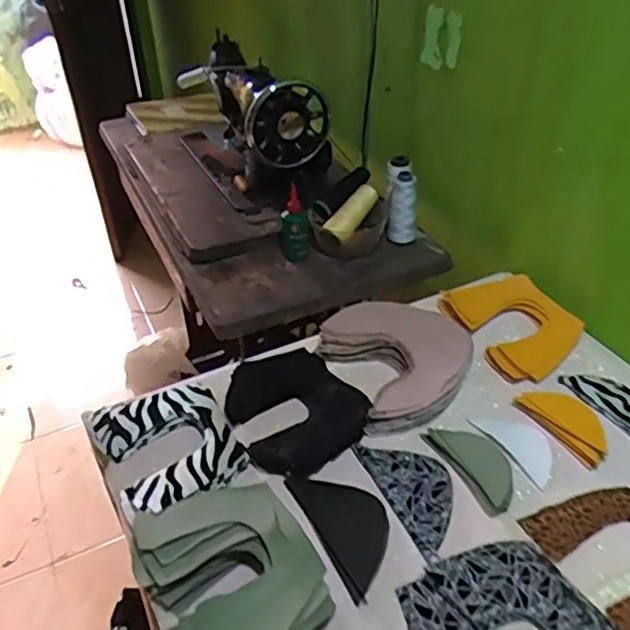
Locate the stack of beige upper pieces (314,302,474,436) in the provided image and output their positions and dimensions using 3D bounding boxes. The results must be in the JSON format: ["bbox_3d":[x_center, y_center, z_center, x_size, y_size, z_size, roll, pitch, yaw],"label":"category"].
[{"bbox_3d":[0.109,0.052,0.777,0.177,0.041,0.179,-19,40,-21],"label":"stack of beige upper pieces"}]

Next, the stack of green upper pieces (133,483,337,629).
[{"bbox_3d":[-0.076,0.230,0.552,0.148,0.046,0.188,-20,41,-22],"label":"stack of green upper pieces"}]

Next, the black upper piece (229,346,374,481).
[{"bbox_3d":[-0.022,0.108,0.730,0.139,0.029,0.164,-21,41,-23],"label":"black upper piece"}]

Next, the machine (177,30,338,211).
[{"bbox_3d":[-0.127,-0.363,1.156,0.161,0.196,0.381,-20,41,-22],"label":"machine"}]

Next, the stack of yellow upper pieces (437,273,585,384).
[{"bbox_3d":[0.257,0.008,0.827,0.137,0.029,0.168,-19,40,-21],"label":"stack of yellow upper pieces"}]

